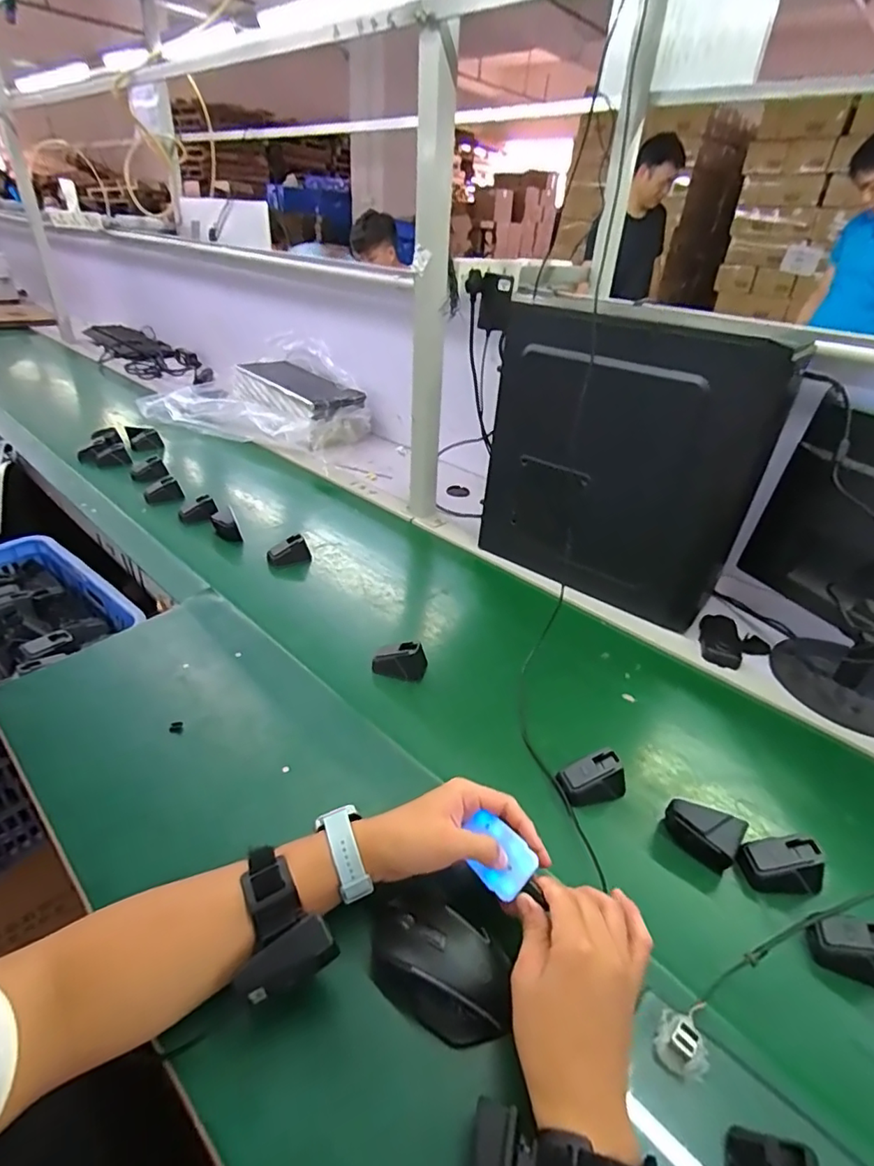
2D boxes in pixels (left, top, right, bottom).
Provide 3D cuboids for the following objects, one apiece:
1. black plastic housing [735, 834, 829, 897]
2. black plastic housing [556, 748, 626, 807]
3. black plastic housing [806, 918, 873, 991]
[{"bbox_3d":[0.322,0.262,0.505,0.067,0.038,0.042,5,34,2],"label":"black plastic housing"},{"bbox_3d":[0.164,0.208,0.572,0.063,0.041,0.038,-7,36,-16],"label":"black plastic housing"},{"bbox_3d":[0.346,0.302,0.446,0.068,0.037,0.037,13,35,14],"label":"black plastic housing"}]

